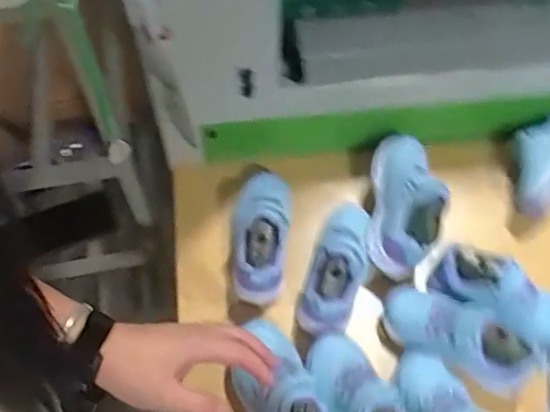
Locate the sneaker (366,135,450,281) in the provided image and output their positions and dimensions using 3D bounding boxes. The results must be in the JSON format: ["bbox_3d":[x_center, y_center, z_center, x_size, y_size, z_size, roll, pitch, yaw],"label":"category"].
[{"bbox_3d":[0.154,-0.007,0.685,0.077,0.066,0.173,5,59,4],"label":"sneaker"}]

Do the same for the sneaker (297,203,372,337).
[{"bbox_3d":[0.077,0.059,0.658,0.065,0.059,0.172,15,60,10],"label":"sneaker"}]

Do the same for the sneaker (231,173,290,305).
[{"bbox_3d":[-0.015,0.028,0.689,0.074,0.086,0.172,1,59,1],"label":"sneaker"}]

